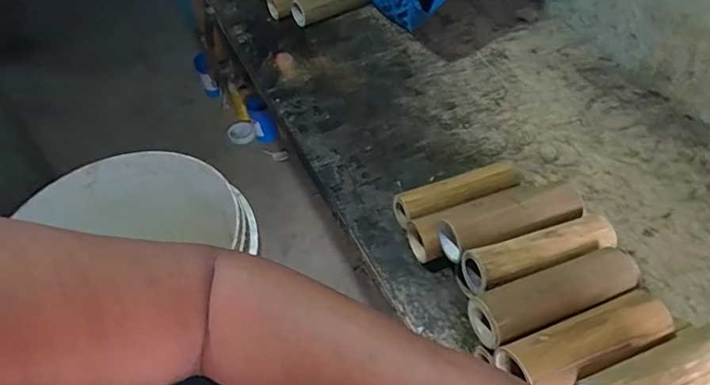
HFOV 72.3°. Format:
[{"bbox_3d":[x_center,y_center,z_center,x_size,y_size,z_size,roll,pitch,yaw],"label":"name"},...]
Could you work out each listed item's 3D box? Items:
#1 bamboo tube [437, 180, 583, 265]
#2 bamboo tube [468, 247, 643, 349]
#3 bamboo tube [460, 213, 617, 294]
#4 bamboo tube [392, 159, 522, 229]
[{"bbox_3d":[0.199,0.035,0.620,0.180,0.054,0.068,-14,49,-10],"label":"bamboo tube"},{"bbox_3d":[0.218,0.107,0.525,0.196,0.047,0.056,-18,50,-14],"label":"bamboo tube"},{"bbox_3d":[0.219,0.072,0.572,0.182,0.049,0.055,-14,49,-11],"label":"bamboo tube"},{"bbox_3d":[0.152,0.005,0.702,0.196,0.055,0.055,-16,50,-12],"label":"bamboo tube"}]

